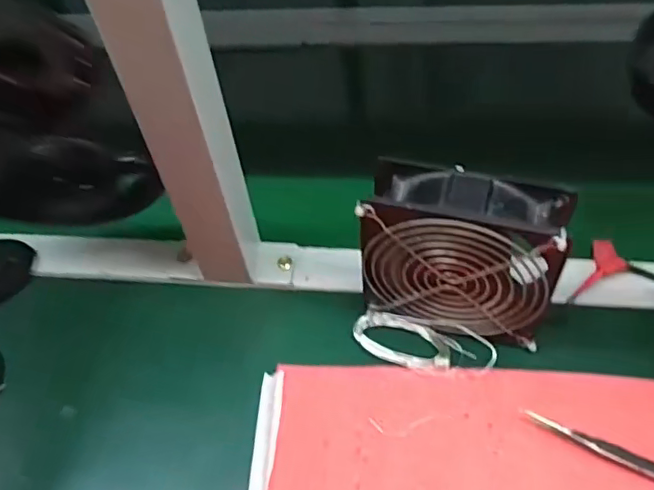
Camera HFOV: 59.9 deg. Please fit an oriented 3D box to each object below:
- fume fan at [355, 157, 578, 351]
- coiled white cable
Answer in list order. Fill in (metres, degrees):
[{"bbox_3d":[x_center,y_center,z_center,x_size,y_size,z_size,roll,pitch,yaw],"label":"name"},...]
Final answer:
[{"bbox_3d":[0.084,0.007,0.366,0.121,0.109,0.050,11,52,15],"label":"fume fan"},{"bbox_3d":[0.065,0.065,0.388,0.094,0.016,0.043,6,50,11],"label":"coiled white cable"}]

